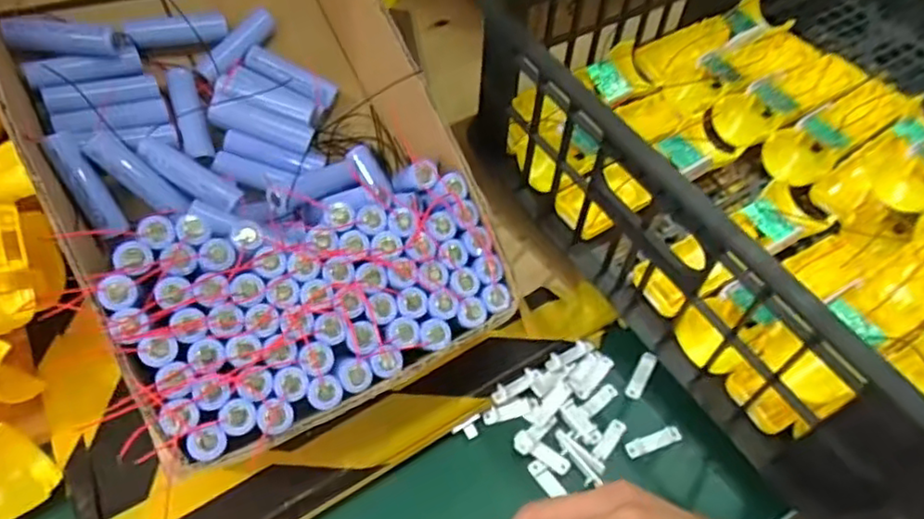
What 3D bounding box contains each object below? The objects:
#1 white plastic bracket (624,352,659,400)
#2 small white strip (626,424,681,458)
[{"bbox_3d":[0.122,0.079,0.440,0.011,0.008,0.033,26,56,18],"label":"white plastic bracket"},{"bbox_3d":[0.122,0.116,0.412,0.037,0.004,0.011,-16,54,-13],"label":"small white strip"}]

